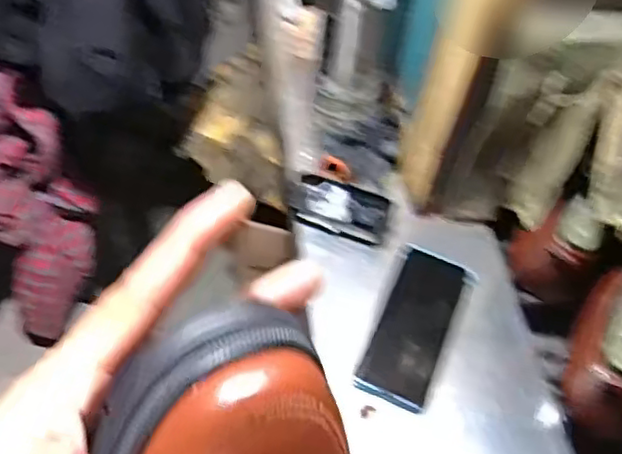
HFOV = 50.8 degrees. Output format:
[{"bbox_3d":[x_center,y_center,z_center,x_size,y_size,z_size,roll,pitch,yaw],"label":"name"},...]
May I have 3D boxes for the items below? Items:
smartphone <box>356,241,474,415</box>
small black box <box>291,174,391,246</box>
[{"bbox_3d":[0.101,0.093,0.627,0.072,0.009,0.164,21,56,10],"label":"smartphone"},{"bbox_3d":[0.030,-0.019,0.691,0.099,0.029,0.048,17,56,8],"label":"small black box"}]

